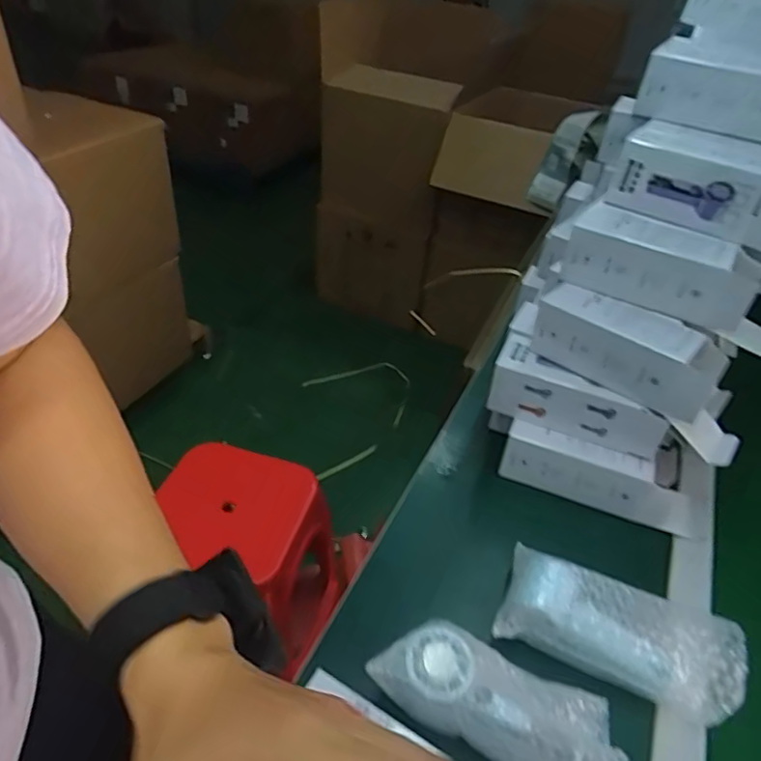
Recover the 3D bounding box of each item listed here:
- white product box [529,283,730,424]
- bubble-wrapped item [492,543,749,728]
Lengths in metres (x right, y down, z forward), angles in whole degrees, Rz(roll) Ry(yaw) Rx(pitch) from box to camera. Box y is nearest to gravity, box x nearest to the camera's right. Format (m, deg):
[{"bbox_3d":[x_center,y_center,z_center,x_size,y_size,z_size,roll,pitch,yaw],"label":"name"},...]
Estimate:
[{"bbox_3d":[0.264,-0.036,0.634,0.194,0.069,0.070,27,44,24],"label":"white product box"},{"bbox_3d":[0.214,0.226,0.525,0.202,0.046,0.096,20,42,17],"label":"bubble-wrapped item"}]

